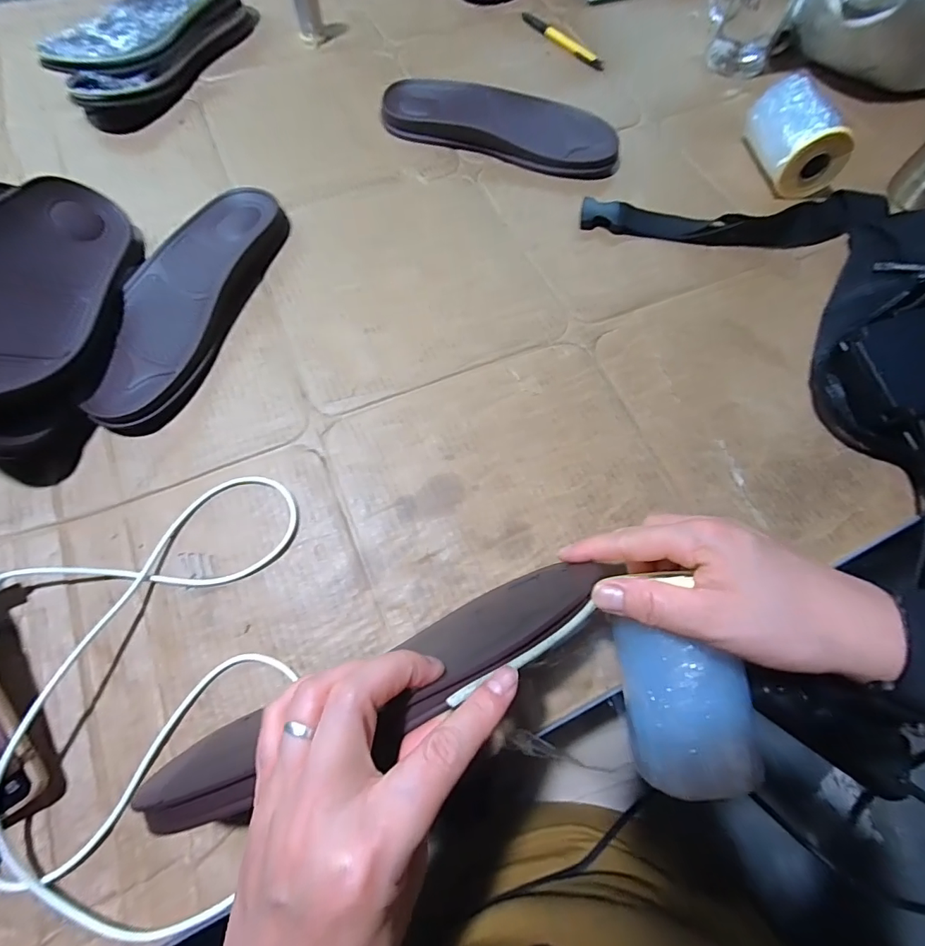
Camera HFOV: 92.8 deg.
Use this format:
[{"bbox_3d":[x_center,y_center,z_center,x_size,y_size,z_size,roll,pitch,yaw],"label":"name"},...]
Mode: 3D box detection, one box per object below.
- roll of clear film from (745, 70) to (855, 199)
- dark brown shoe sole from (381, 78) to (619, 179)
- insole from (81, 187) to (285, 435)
[{"bbox_3d":[0.344,-0.355,0.463,0.061,0.068,0.116,-7,68,-6],"label":"roll of clear film"},{"bbox_3d":[0.043,-0.384,0.486,0.256,0.023,0.081,16,68,3],"label":"dark brown shoe sole"},{"bbox_3d":[-0.237,-0.154,0.381,0.090,0.019,0.260,15,68,3],"label":"insole"}]

